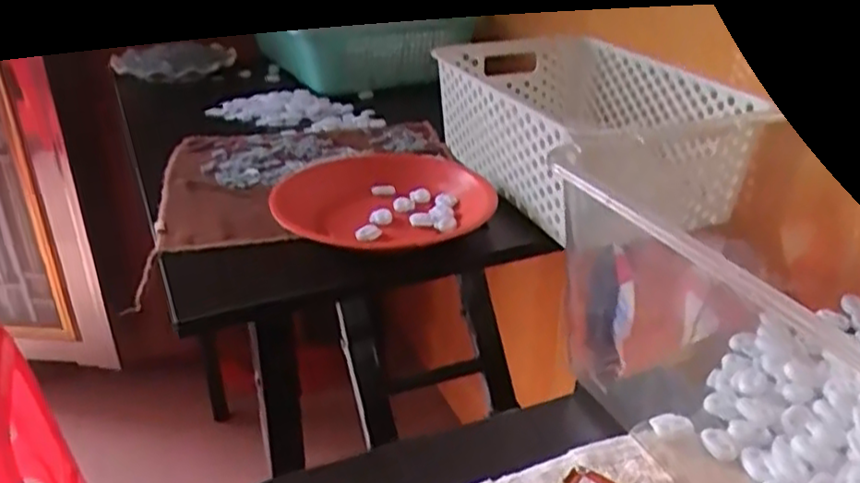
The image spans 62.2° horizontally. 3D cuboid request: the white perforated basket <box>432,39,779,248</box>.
[{"bbox_3d":[0.147,-0.125,0.729,0.216,0.093,0.315,-10,29,-13],"label":"white perforated basket"}]

